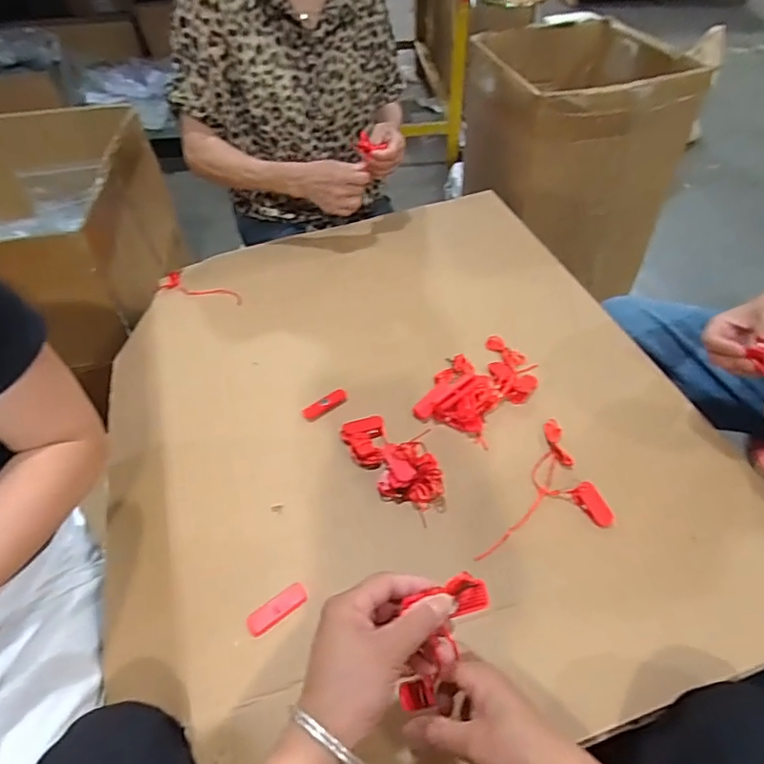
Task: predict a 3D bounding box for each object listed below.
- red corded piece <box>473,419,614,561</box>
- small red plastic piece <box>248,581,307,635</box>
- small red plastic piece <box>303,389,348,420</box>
[{"bbox_3d":[0.192,0.122,0.577,0.105,0.013,0.195,21,51,21],"label":"red corded piece"},{"bbox_3d":[-0.101,0.219,0.525,0.061,0.005,0.023,-29,52,-22],"label":"small red plastic piece"},{"bbox_3d":[-0.070,0.028,0.679,0.061,0.008,0.018,-30,52,-23],"label":"small red plastic piece"}]

